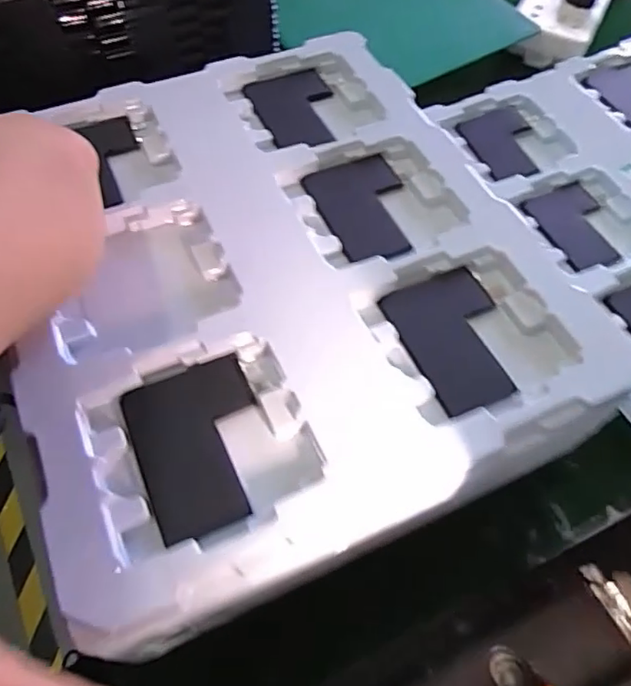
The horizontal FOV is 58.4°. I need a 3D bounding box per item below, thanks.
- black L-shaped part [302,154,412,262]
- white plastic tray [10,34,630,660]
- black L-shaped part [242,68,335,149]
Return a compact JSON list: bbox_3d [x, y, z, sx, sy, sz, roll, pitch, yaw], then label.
[{"bbox_3d":[0.032,-0.079,0.334,0.056,0.005,0.079,-19,61,-13],"label":"black L-shaped part"},{"bbox_3d":[-0.026,-0.048,0.313,0.273,0.019,0.320,-20,61,-14],"label":"white plastic tray"},{"bbox_3d":[-0.010,-0.155,0.374,0.056,0.011,0.084,-19,61,-13],"label":"black L-shaped part"}]

